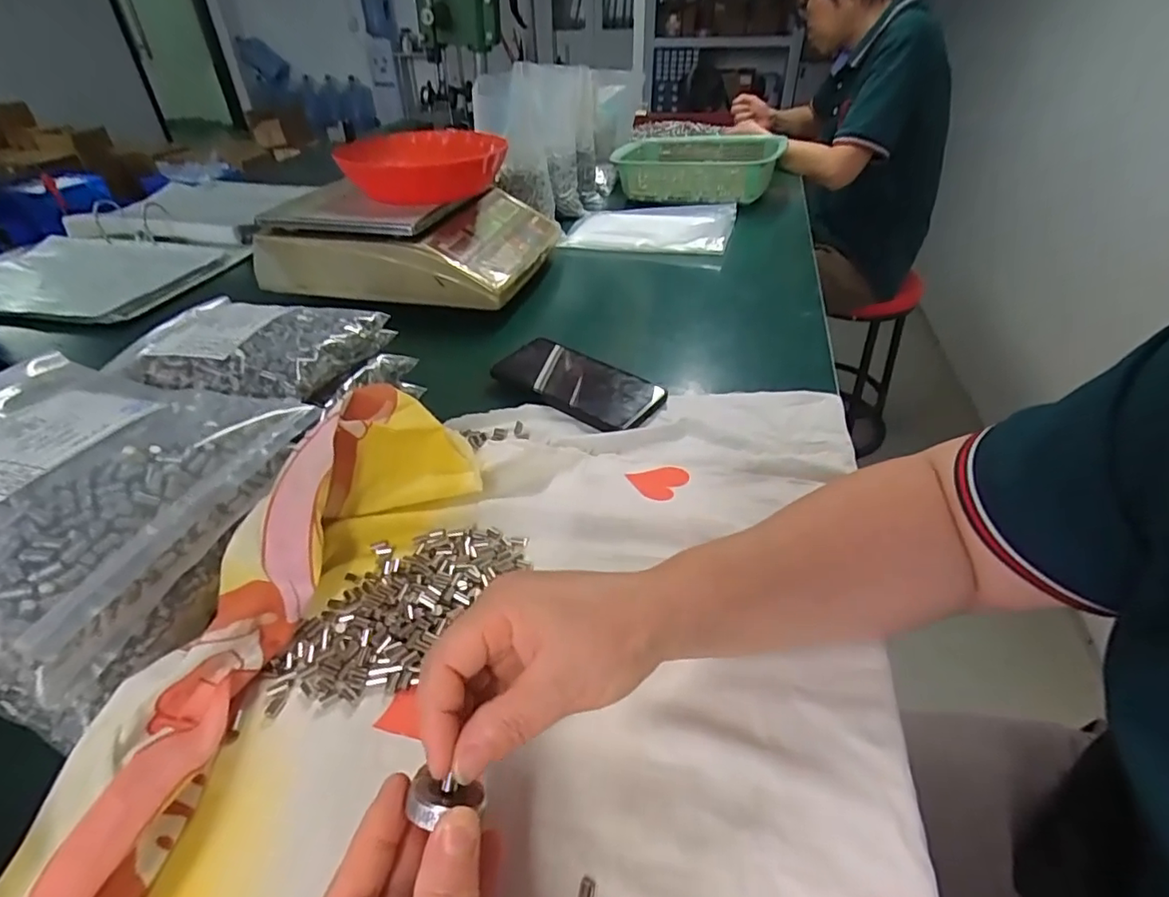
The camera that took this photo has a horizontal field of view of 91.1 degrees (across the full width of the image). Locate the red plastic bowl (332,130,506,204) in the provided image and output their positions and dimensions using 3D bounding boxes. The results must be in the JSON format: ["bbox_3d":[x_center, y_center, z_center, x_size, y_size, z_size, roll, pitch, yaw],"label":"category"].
[{"bbox_3d":[-0.209,-0.366,0.737,0.208,0.056,0.157,-2,38,-2],"label":"red plastic bowl"}]

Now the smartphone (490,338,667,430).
[{"bbox_3d":[-0.006,-0.064,0.541,0.163,0.010,0.073,24,44,28],"label":"smartphone"}]

